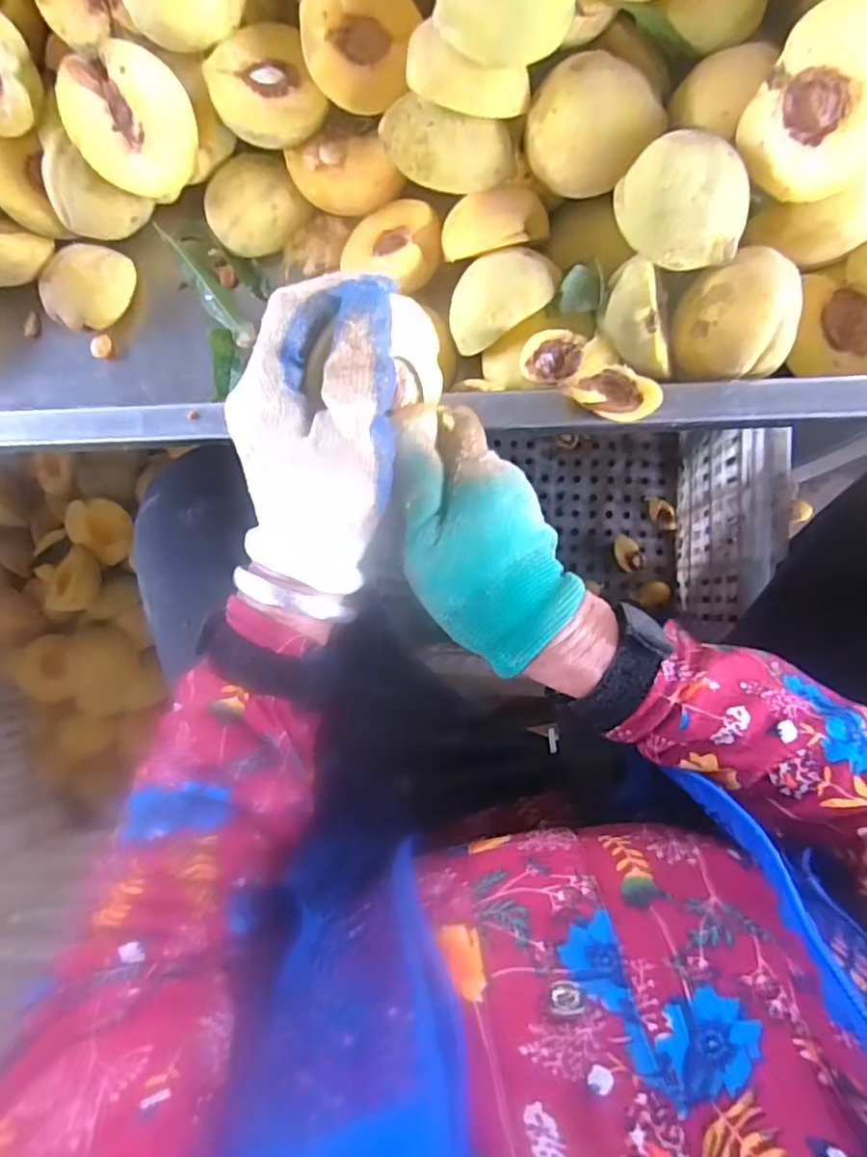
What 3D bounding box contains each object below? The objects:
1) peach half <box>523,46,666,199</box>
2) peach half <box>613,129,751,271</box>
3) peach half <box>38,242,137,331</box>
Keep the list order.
[{"bbox_3d":[0.081,-0.235,0.320,0.060,0.030,0.060,8,120,14],"label":"peach half"},{"bbox_3d":[0.122,-0.182,0.297,0.060,0.025,0.050,24,115,-19],"label":"peach half"},{"bbox_3d":[-0.220,-0.185,0.393,0.049,0.023,0.056,28,91,8],"label":"peach half"}]

